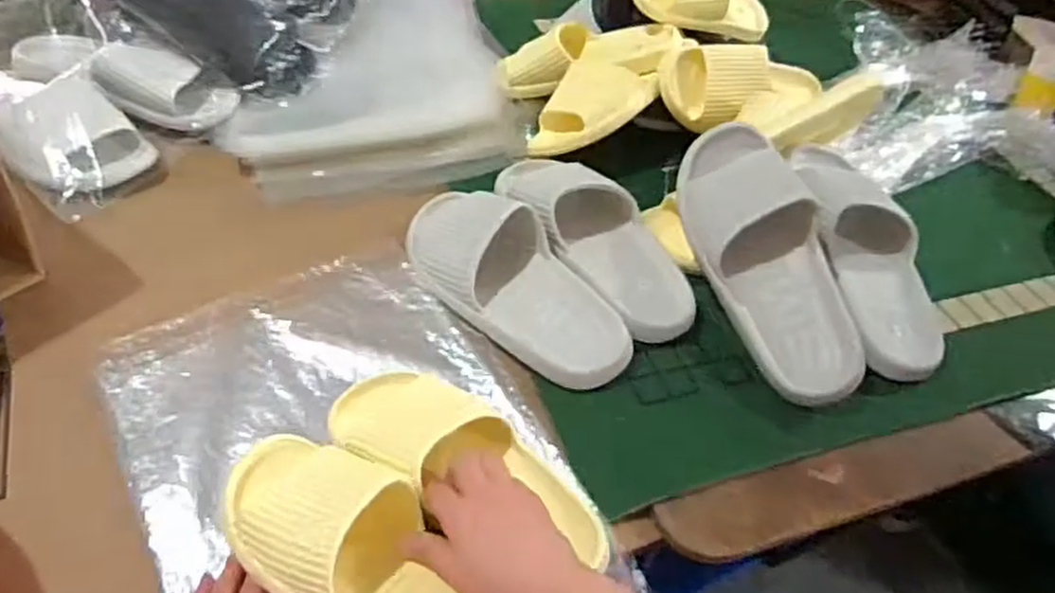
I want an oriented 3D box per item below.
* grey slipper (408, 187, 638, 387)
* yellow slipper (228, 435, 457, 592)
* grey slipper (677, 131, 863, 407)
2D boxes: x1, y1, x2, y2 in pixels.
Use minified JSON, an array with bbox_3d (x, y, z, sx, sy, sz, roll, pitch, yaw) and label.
[{"bbox_3d":[-0.022,-0.025,0.700,0.113,0.064,0.289,-27,55,-26],"label":"grey slipper"},{"bbox_3d":[-0.112,0.182,0.502,0.256,0.065,0.098,40,55,16],"label":"yellow slipper"},{"bbox_3d":[0.232,-0.045,0.692,0.103,0.087,0.299,-10,67,-14],"label":"grey slipper"}]

